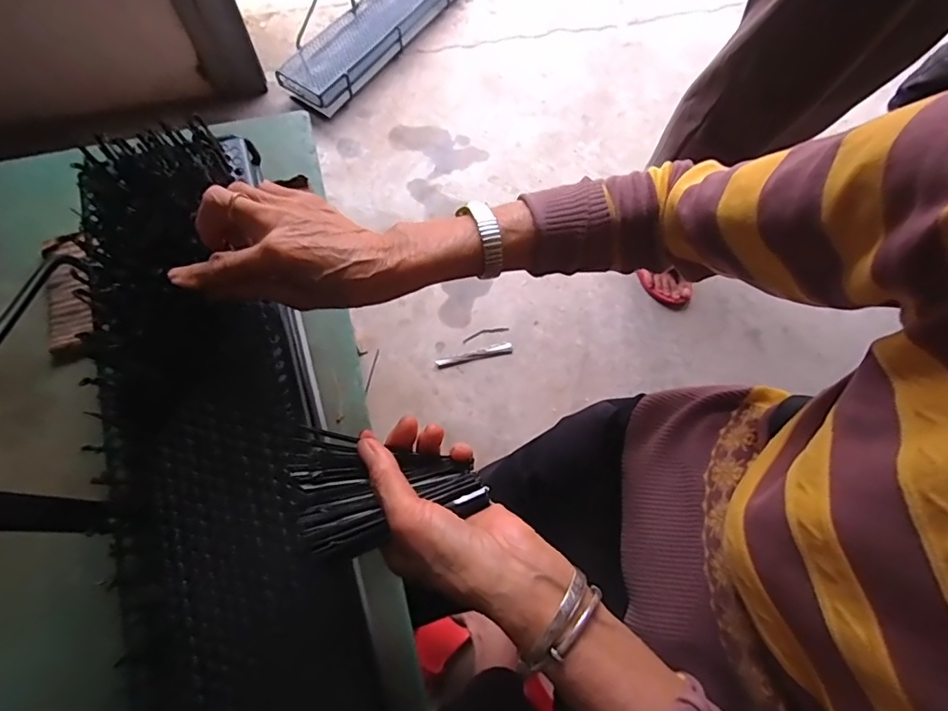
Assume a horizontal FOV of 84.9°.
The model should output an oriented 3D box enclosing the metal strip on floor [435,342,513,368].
[{"bbox_3d":[0.001,-0.001,1.152,0.171,0.009,0.028,-11,71,-6],"label":"metal strip on floor"}]

